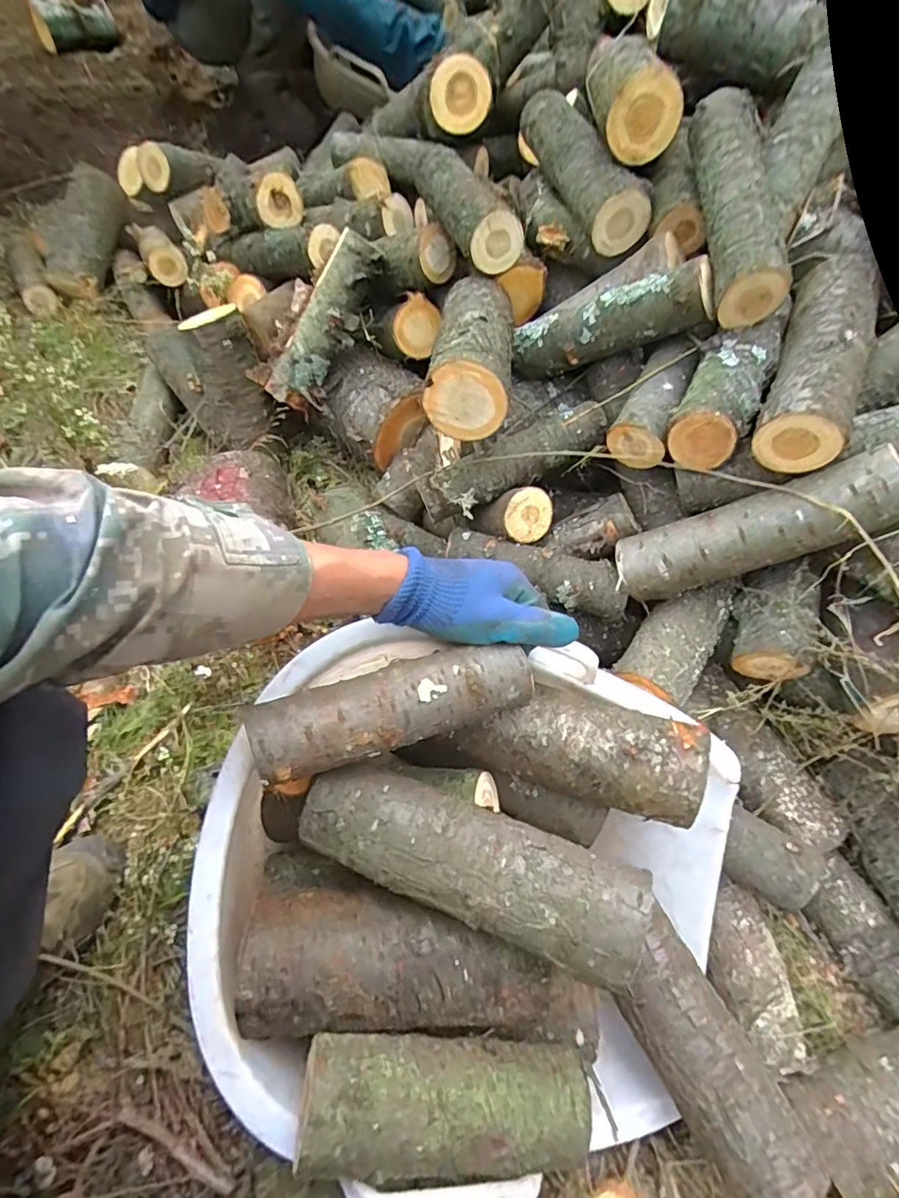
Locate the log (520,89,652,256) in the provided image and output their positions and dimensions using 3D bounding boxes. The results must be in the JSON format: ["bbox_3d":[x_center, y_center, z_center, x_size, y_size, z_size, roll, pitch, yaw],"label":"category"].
[{"bbox_3d":[0.147,-0.502,0.628,0.057,0.062,0.258,-13,67,-6],"label":"log"}]

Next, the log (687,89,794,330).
[{"bbox_3d":[0.263,-0.368,0.520,0.054,0.070,0.231,0,67,0],"label":"log"}]

